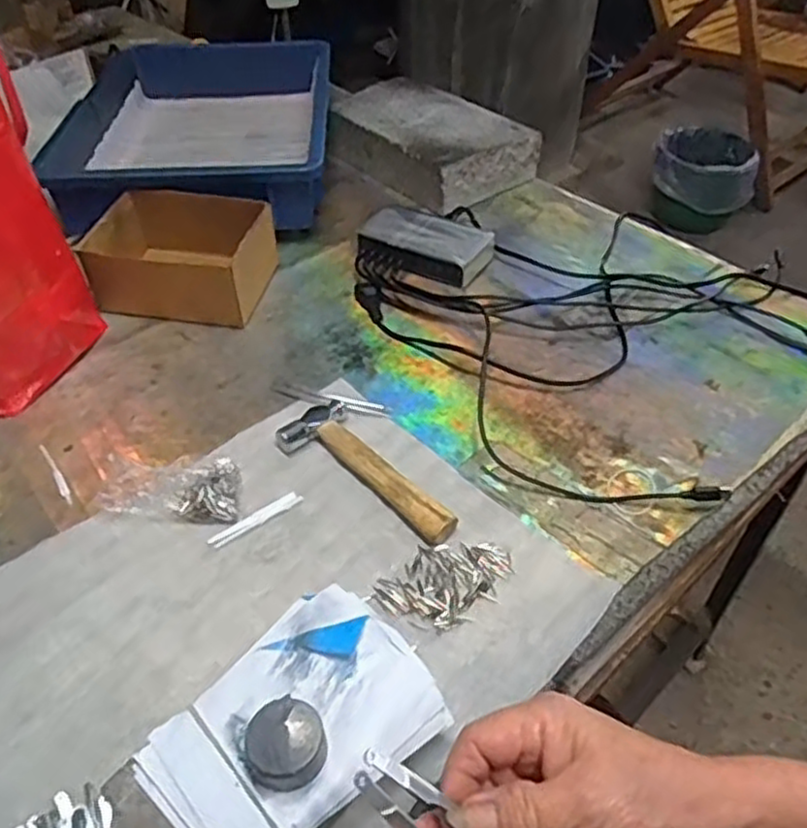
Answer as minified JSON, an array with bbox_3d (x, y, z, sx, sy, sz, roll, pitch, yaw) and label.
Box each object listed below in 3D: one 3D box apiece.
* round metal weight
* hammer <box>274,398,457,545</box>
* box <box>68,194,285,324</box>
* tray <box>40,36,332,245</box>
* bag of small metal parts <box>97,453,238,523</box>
[{"bbox_3d":[-0.058,0.168,0.366,0.038,0.023,0.039,0,45,0],"label":"round metal weight"},{"bbox_3d":[-0.028,0.047,0.545,0.054,0.021,0.155,-32,53,-28],"label":"hammer"},{"bbox_3d":[-0.211,-0.159,0.713,0.160,0.071,0.130,4,45,5],"label":"box"},{"bbox_3d":[-0.239,-0.356,0.891,0.286,0.077,0.423,-4,45,-4],"label":"tray"},{"bbox_3d":[-0.169,0.047,0.533,0.092,0.037,0.056,-2,45,-1],"label":"bag of small metal parts"}]

